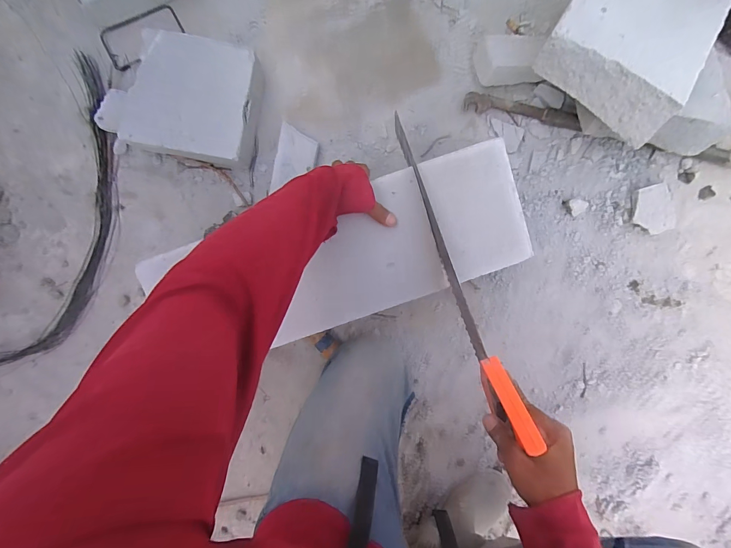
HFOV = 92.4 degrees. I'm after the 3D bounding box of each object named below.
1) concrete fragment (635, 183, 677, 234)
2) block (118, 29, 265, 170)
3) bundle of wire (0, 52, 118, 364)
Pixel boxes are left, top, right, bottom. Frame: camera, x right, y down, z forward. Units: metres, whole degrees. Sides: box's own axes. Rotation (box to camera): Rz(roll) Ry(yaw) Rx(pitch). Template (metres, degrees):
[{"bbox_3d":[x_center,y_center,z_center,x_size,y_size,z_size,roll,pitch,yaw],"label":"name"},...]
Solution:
[{"bbox_3d":[0.550,-0.123,0.671,0.063,0.033,0.089,-5,92,2],"label":"concrete fragment"},{"bbox_3d":[-0.316,-0.319,0.649,0.216,0.067,0.199,12,93,1],"label":"block"},{"bbox_3d":[-0.653,-0.042,0.695,0.272,0.034,0.762,32,93,0],"label":"bundle of wire"}]

